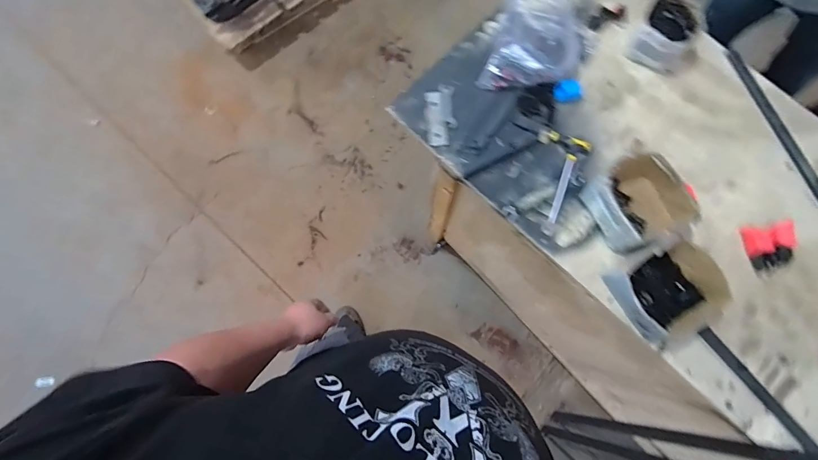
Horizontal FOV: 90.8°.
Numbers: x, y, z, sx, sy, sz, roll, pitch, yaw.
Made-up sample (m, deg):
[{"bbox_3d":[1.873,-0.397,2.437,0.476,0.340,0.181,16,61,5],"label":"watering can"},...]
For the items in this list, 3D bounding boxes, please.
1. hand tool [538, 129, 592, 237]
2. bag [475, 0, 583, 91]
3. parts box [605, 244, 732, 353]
[{"bbox_3d":[0.284,-0.094,0.788,0.100,0.029,0.201,19,78,5],"label":"hand tool"},{"bbox_3d":[0.259,-0.402,0.817,0.178,0.081,0.240,14,77,4],"label":"bag"},{"bbox_3d":[0.464,0.116,0.717,0.162,0.098,0.162,-29,78,-6],"label":"parts box"}]

